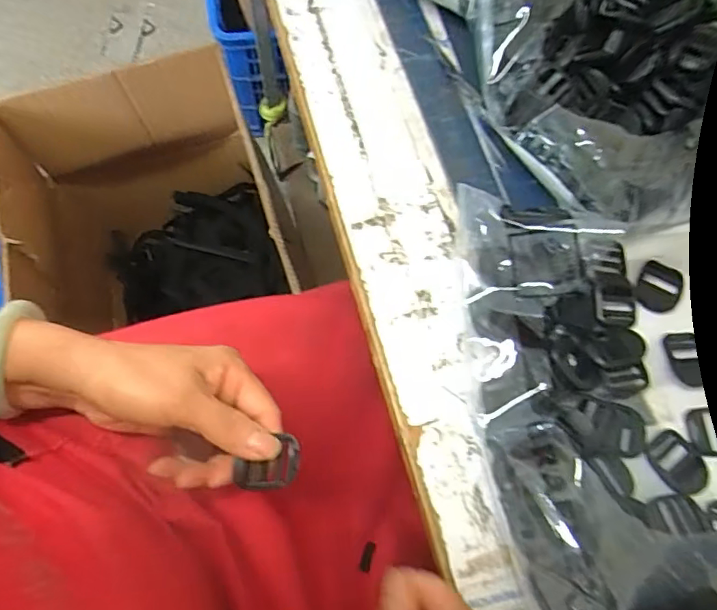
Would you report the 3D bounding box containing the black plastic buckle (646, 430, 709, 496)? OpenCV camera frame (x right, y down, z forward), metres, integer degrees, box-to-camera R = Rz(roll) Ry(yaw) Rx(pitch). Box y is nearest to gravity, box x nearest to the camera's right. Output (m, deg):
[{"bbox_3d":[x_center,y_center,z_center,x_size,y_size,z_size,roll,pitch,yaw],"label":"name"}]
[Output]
[{"bbox_3d":[0.206,0.101,0.331,0.030,0.004,0.037,-33,73,-15],"label":"black plastic buckle"}]

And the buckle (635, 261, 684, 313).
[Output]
[{"bbox_3d":[0.220,-0.013,0.377,0.030,0.004,0.039,27,69,9],"label":"buckle"}]

